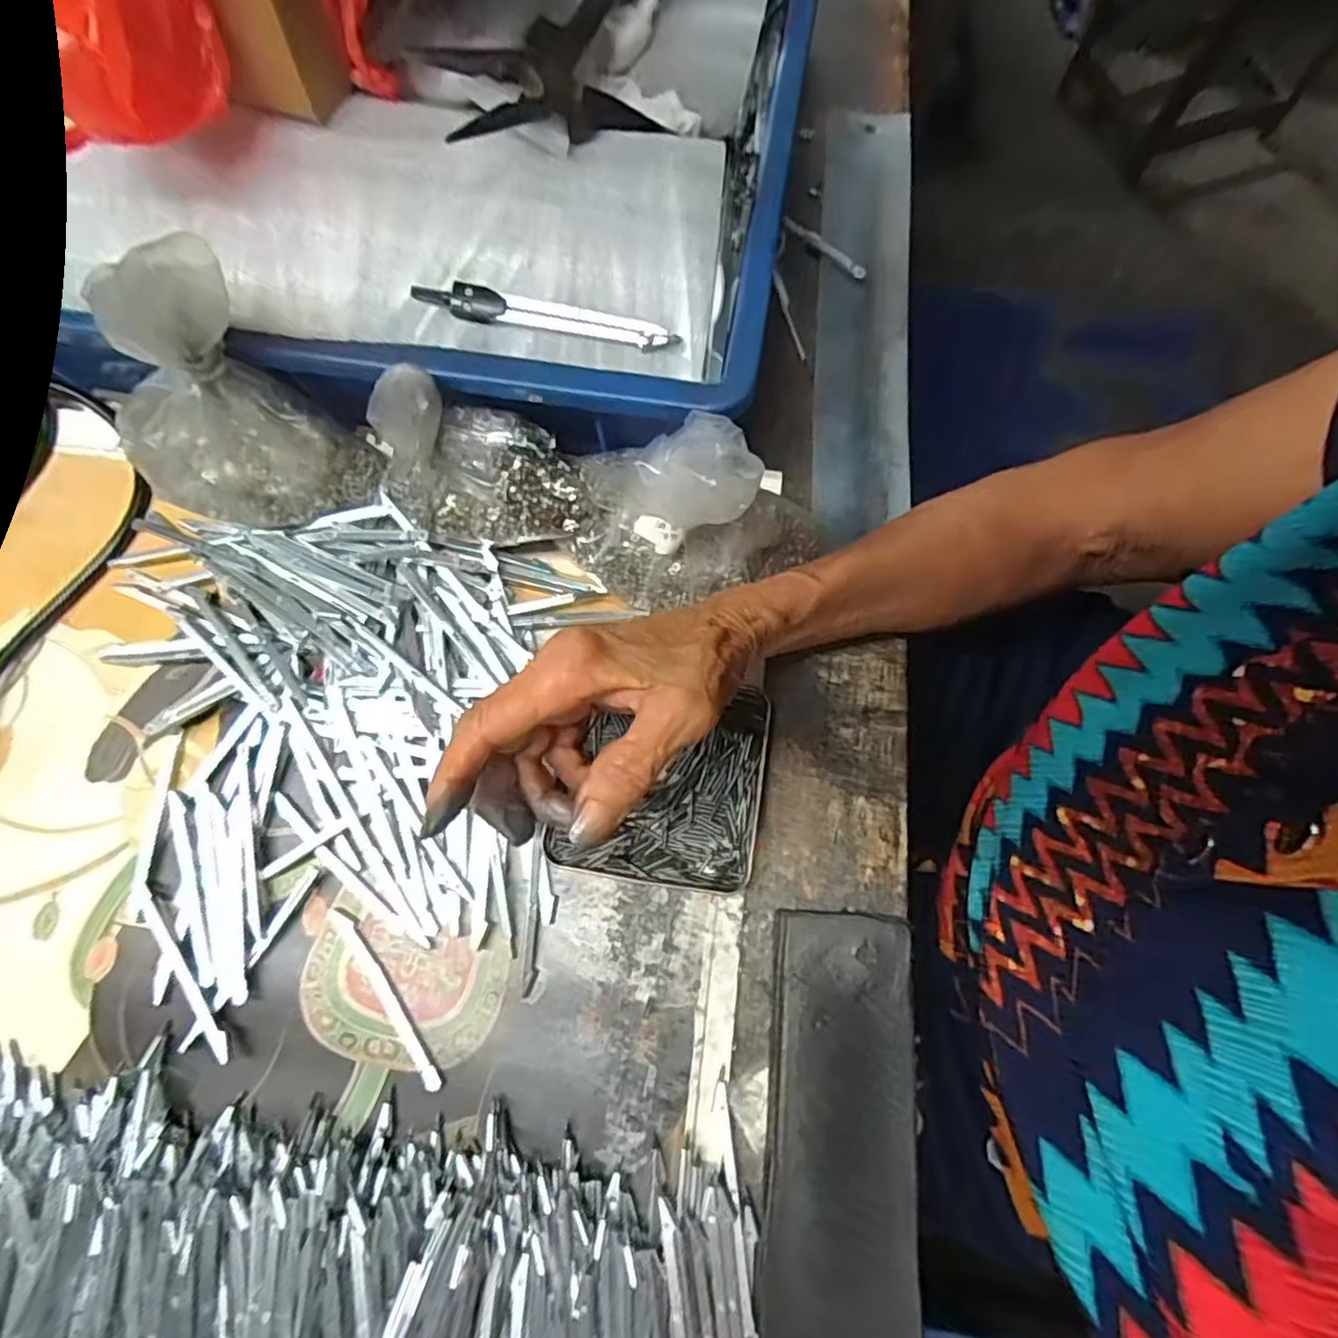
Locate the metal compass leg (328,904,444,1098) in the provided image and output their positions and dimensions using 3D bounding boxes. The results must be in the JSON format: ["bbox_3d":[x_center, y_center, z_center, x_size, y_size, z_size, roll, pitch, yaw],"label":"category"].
[{"bbox_3d":[-0.128,0.146,0.303,0.007,0.004,0.091,-36,77,-8],"label":"metal compass leg"}]

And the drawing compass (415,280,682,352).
[{"bbox_3d":[-0.054,-0.156,0.300,0.115,0.004,0.013,10,106,-1],"label":"drawing compass"}]

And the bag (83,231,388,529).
[{"bbox_3d":[-0.205,-0.110,0.301,0.101,0.109,0.056,-30,76,-6],"label":"bag"}]

